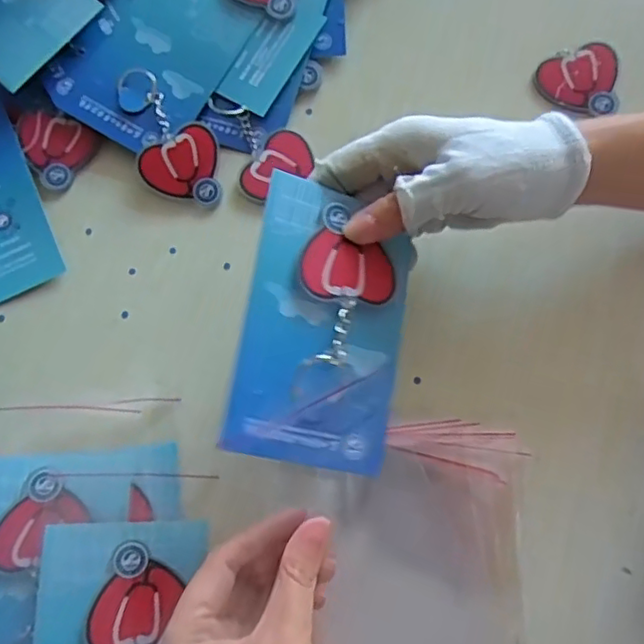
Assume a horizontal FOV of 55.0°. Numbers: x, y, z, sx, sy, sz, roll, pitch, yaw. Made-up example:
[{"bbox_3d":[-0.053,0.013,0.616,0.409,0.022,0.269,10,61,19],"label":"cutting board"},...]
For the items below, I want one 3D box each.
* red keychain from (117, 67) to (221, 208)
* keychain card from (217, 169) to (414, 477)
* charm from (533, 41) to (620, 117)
[{"bbox_3d":[-0.095,-0.117,0.392,0.053,0.012,0.097,-16,73,-2],"label":"red keychain"},{"bbox_3d":[0.003,0.000,0.294,0.078,0.007,0.131,14,77,-17],"label":"keychain card"},{"bbox_3d":[0.165,-0.158,0.400,0.051,0.006,0.045,6,84,7],"label":"charm"}]

